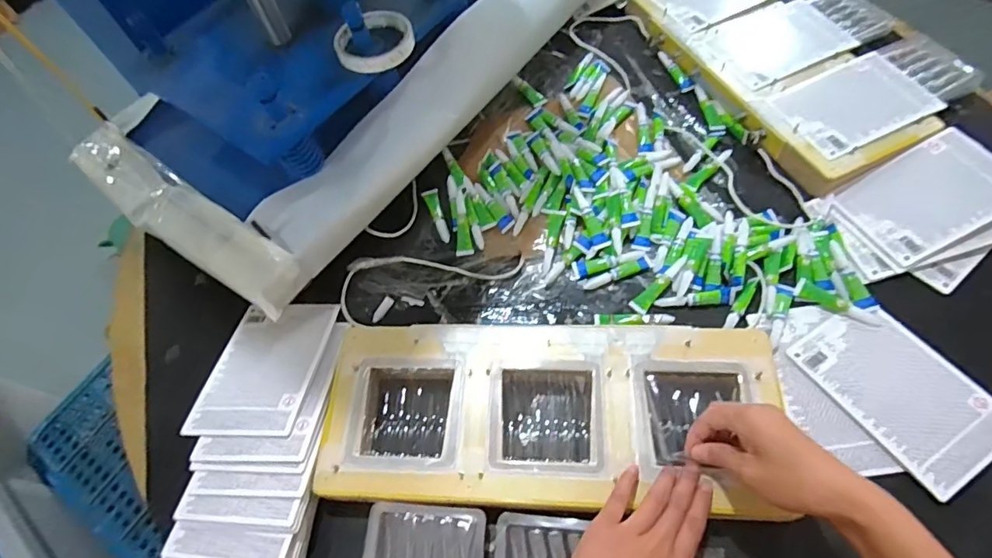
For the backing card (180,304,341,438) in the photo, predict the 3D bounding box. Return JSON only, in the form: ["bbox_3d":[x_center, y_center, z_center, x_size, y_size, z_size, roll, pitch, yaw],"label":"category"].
[{"bbox_3d":[-0.248,0.092,0.556,0.116,0.010,0.162,-2,46,9],"label":"backing card"}]

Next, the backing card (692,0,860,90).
[{"bbox_3d":[0.373,-0.322,0.696,0.164,0.007,0.137,-26,57,-6],"label":"backing card"}]

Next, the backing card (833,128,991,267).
[{"bbox_3d":[0.483,-0.093,0.572,0.171,0.006,0.110,-30,63,-1],"label":"backing card"}]

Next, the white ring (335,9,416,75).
[{"bbox_3d":[-0.139,-0.284,0.608,0.089,0.027,0.087,-3,60,5],"label":"white ring"}]

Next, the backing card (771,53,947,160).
[{"bbox_3d":[0.438,-0.215,0.628,0.165,0.005,0.110,-24,63,-5],"label":"backing card"}]

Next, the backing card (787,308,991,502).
[{"bbox_3d":[0.387,0.104,0.493,0.118,0.006,0.167,-31,59,-12],"label":"backing card"}]

